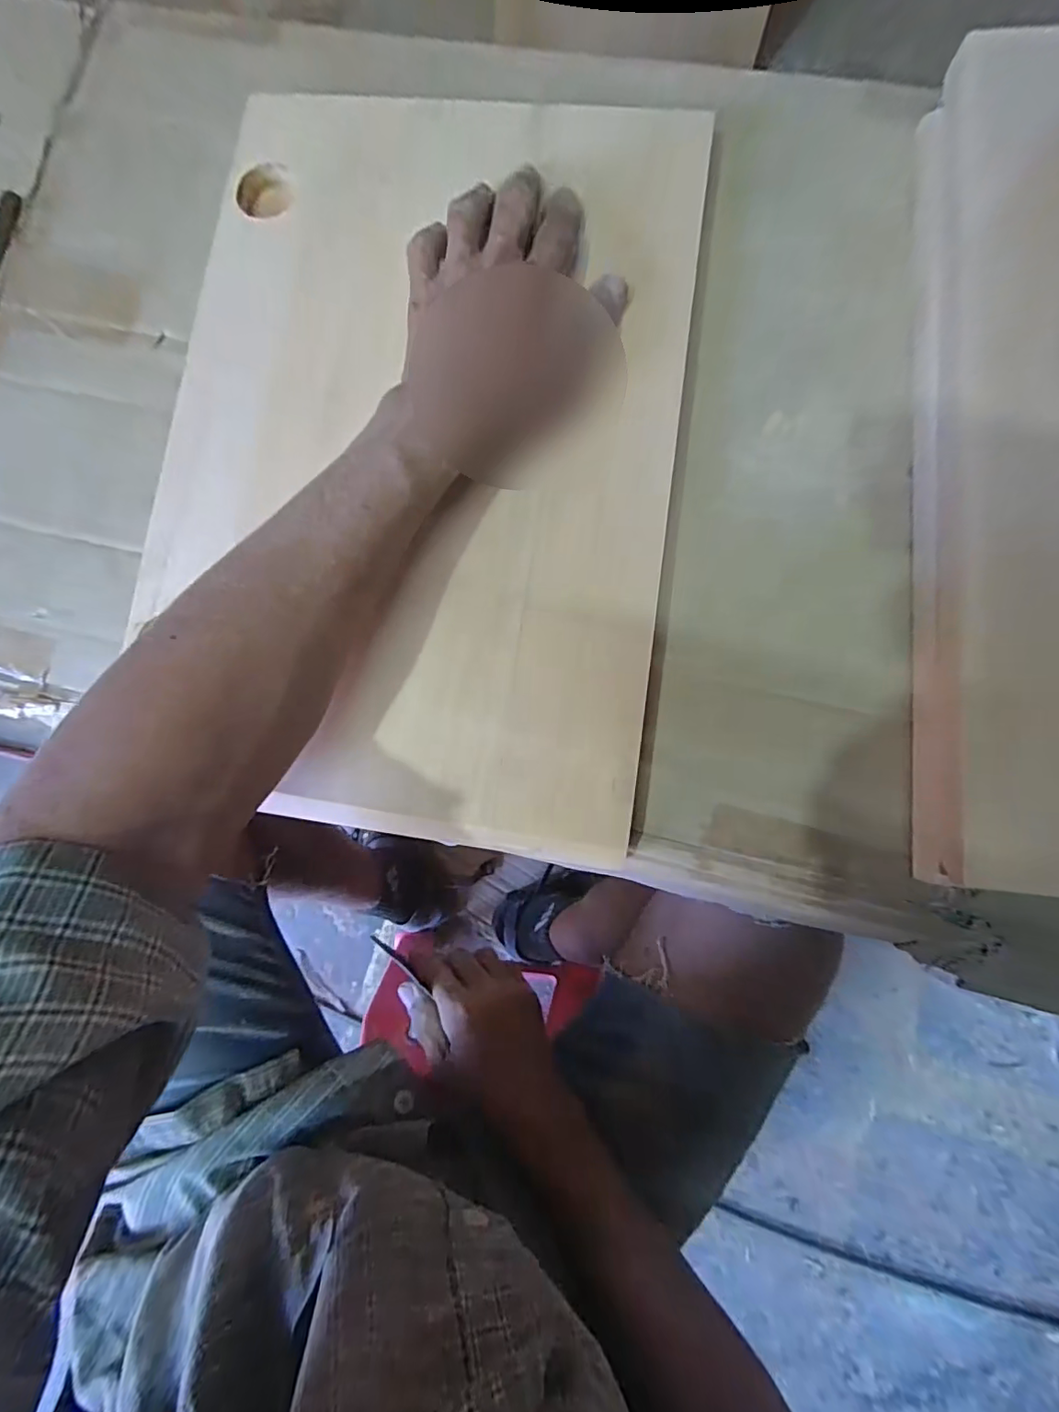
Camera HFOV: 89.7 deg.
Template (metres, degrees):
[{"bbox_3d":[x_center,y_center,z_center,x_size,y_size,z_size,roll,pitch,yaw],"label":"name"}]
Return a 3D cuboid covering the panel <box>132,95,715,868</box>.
[{"bbox_3d":[-0.057,-0.134,0.272,0.259,0.020,0.384,7,82,5],"label":"panel"}]

